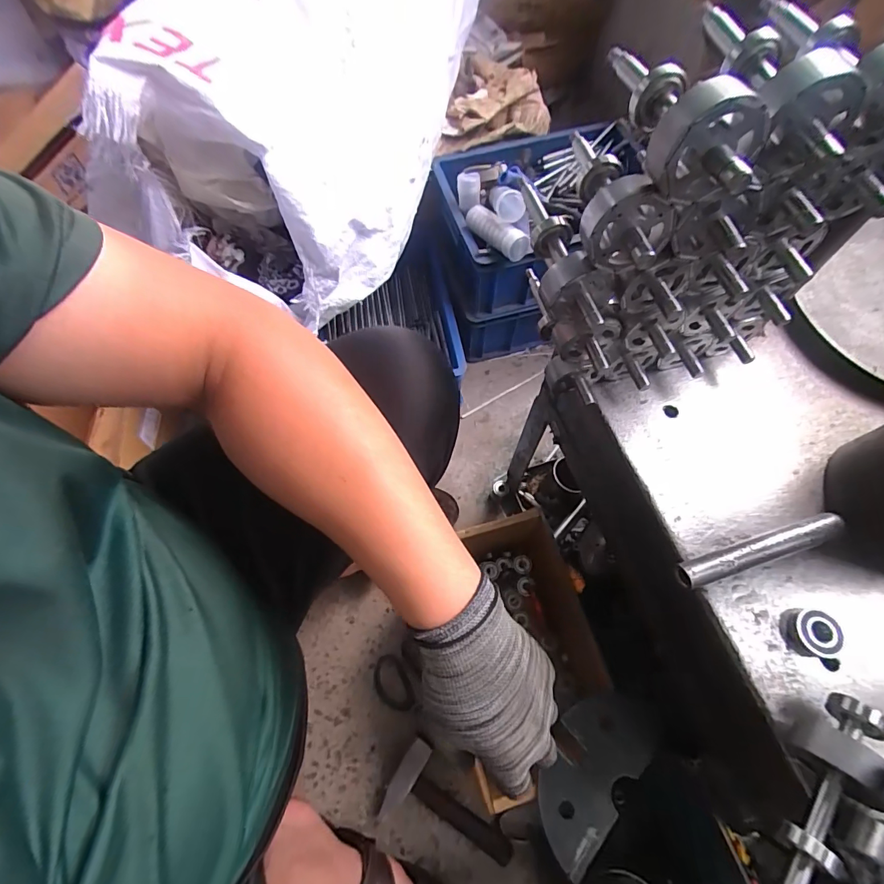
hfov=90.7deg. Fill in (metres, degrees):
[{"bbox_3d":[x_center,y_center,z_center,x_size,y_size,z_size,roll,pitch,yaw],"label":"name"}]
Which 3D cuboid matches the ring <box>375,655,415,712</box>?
[{"bbox_3d":[-0.079,0.395,0.713,0.054,0.005,0.086,-24,67,-11],"label":"ring"}]

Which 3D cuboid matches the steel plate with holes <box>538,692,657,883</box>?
[{"bbox_3d":[0.167,0.366,0.490,0.089,0.008,0.179,36,74,20],"label":"steel plate with holes"}]

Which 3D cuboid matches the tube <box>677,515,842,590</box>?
[{"bbox_3d":[0.255,0.088,0.352,0.143,0.019,0.020,-16,66,-7],"label":"tube"}]

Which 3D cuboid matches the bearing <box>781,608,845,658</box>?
[{"bbox_3d":[0.278,0.144,0.328,0.032,0.016,0.032,-1,65,0],"label":"bearing"}]

